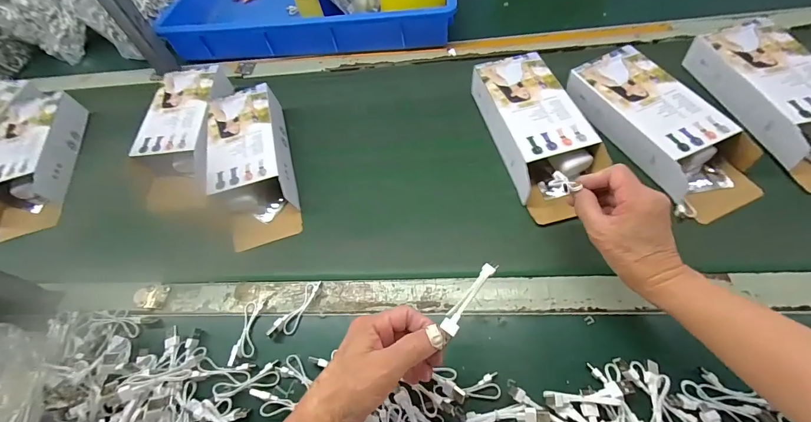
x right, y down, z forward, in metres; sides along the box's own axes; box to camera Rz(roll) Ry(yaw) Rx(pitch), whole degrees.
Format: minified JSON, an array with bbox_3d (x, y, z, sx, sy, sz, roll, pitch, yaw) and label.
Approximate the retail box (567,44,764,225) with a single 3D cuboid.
[{"bbox_3d":[0.334,-0.111,0.476,0.101,0.062,0.250,-23,58,-10],"label":"retail box"}]

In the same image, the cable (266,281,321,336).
[{"bbox_3d":[-0.125,0.112,0.420,0.018,0.018,0.078,22,61,18],"label":"cable"}]

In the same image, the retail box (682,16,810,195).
[{"bbox_3d":[0.492,-0.155,0.481,0.106,0.061,0.232,-11,57,-2],"label":"retail box"}]

